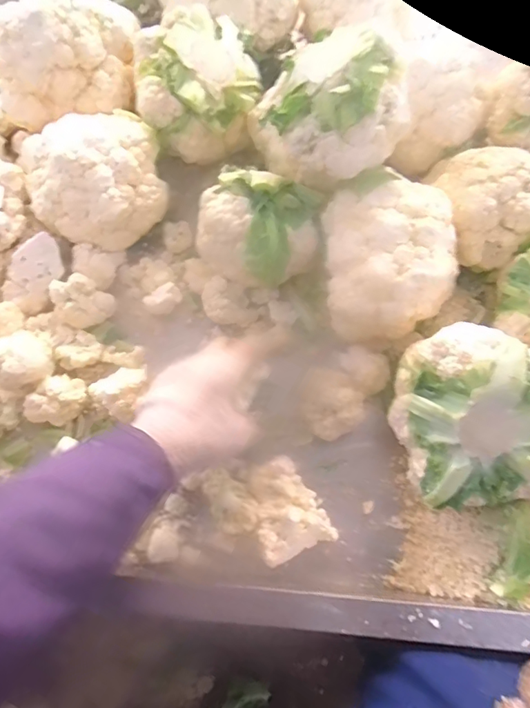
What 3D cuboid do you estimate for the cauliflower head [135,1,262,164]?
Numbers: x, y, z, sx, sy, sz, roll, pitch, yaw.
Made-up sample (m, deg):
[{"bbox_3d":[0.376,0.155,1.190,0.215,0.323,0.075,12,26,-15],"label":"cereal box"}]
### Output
[{"bbox_3d":[-0.083,-0.313,0.571,0.144,0.099,0.146,-28,75,-6],"label":"cauliflower head"}]

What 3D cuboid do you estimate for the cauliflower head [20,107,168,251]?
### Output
[{"bbox_3d":[-0.187,-0.194,0.547,0.142,0.084,0.130,-1,74,2],"label":"cauliflower head"}]

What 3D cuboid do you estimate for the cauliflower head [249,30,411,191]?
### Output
[{"bbox_3d":[0.065,-0.221,0.449,0.127,0.089,0.104,13,75,6],"label":"cauliflower head"}]

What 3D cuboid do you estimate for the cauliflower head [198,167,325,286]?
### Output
[{"bbox_3d":[-0.012,-0.130,0.506,0.131,0.087,0.101,20,75,8],"label":"cauliflower head"}]

